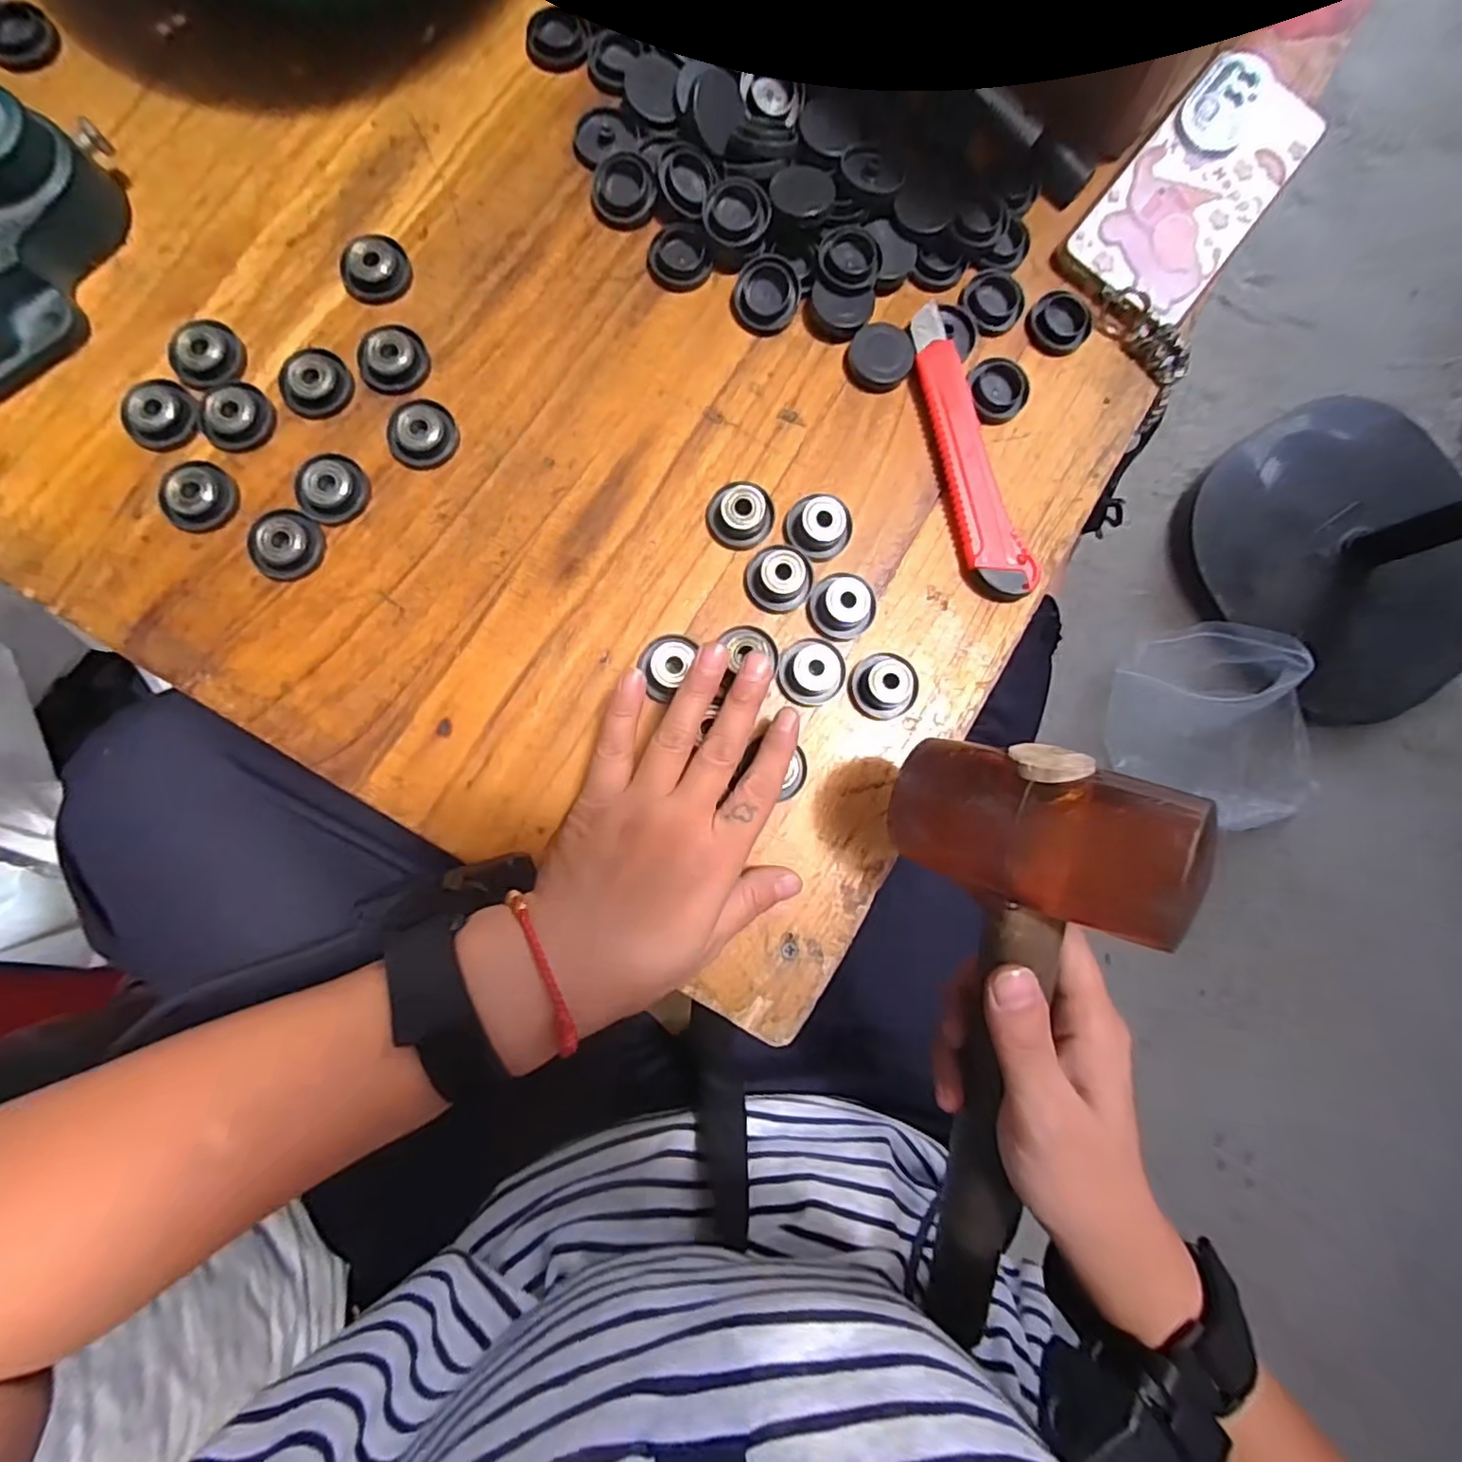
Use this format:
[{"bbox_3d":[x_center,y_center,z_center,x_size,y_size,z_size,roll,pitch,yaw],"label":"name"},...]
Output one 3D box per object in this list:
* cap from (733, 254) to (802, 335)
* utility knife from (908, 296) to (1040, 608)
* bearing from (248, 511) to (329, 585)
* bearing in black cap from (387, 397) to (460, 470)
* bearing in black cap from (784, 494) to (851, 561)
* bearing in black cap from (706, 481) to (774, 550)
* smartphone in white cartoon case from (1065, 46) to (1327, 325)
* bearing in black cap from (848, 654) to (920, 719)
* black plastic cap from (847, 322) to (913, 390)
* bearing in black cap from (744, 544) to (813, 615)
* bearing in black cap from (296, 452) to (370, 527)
[{"bbox_3d":[0.018,-0.224,0.327,0.033,0.008,0.033,3,114,-3],"label":"cap"},{"bbox_3d":[0.120,-0.143,0.329,0.032,0.012,0.156,-18,87,-5],"label":"utility knife"},{"bbox_3d":[-0.208,-0.087,0.298,0.030,0.008,0.032,0,86,-4],"label":"bearing"},{"bbox_3d":[-0.149,-0.144,0.308,0.029,0.010,0.032,31,84,-1],"label":"bearing in black cap"},{"bbox_3d":[0.045,-0.103,0.318,0.032,0.014,0.030,40,84,0],"label":"bearing in black cap"},{"bbox_3d":[0.005,-0.107,0.315,0.032,0.014,0.028,15,85,-3],"label":"bearing in black cap"},{"bbox_3d":[0.259,-0.302,0.351,0.077,0.010,0.171,38,84,-1],"label":"smartphone in white cartoon case"},{"bbox_3d":[0.077,-0.022,0.314,0.033,0.012,0.033,0,86,-4],"label":"bearing in black cap"},{"bbox_3d":[0.078,-0.196,0.332,0.032,0.009,0.032,0,86,-4],"label":"black plastic cap"},{"bbox_3d":[0.024,-0.077,0.312,0.033,0.014,0.033,0,86,-4],"label":"bearing in black cap"},{"bbox_3d":[-0.188,-0.114,0.301,0.026,0.012,0.032,24,84,-2],"label":"bearing in black cap"}]

